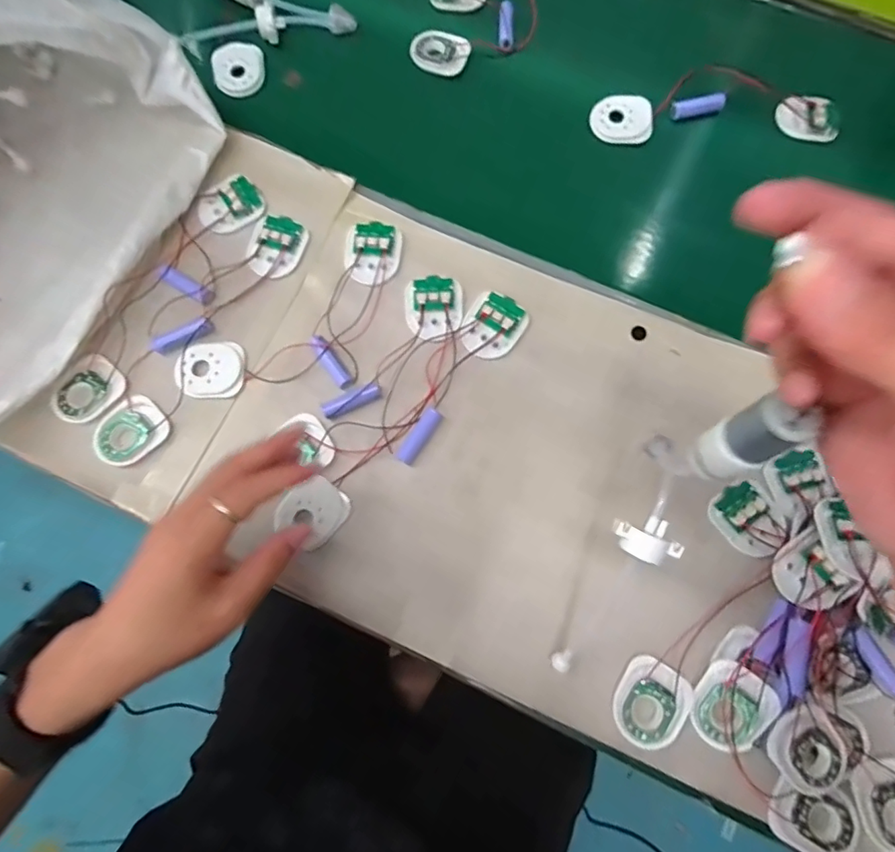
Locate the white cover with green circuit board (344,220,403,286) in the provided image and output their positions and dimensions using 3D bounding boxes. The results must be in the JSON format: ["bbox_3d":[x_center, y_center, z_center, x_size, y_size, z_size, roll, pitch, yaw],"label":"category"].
[{"bbox_3d":[-0.065,-0.150,0.457,0.049,0.011,0.057,7,75,2],"label":"white cover with green circuit board"}]

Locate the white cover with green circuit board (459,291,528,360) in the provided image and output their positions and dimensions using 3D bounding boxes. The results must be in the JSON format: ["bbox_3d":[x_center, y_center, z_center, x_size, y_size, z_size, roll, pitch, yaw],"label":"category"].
[{"bbox_3d":[0.038,-0.084,0.440,0.048,0.011,0.057,34,78,9],"label":"white cover with green circuit board"}]

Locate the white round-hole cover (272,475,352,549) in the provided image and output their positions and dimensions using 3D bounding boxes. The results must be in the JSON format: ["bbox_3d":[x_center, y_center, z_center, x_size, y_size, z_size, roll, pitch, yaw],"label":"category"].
[{"bbox_3d":[-0.105,0.067,0.411,0.047,0.005,0.050,0,75,0],"label":"white round-hole cover"}]

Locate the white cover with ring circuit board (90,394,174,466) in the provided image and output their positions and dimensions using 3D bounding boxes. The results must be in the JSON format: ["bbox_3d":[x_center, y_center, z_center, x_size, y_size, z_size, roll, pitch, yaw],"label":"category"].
[{"bbox_3d":[-0.258,0.004,0.422,0.050,0.005,0.060,40,79,10],"label":"white cover with ring circuit board"}]

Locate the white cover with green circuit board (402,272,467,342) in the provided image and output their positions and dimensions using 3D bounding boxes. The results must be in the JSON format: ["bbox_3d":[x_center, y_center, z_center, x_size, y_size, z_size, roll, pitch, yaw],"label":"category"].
[{"bbox_3d":[-0.011,-0.102,0.443,0.050,0.008,0.061,-3,75,0],"label":"white cover with green circuit board"}]

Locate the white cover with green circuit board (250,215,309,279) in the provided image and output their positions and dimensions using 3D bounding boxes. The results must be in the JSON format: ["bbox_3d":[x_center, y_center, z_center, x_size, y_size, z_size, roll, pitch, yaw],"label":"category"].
[{"bbox_3d":[-0.149,-0.158,0.462,0.042,0.007,0.057,16,76,4],"label":"white cover with green circuit board"}]

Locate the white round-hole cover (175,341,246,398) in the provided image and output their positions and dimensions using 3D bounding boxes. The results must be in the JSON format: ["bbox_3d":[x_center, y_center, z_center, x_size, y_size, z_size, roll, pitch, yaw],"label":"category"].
[{"bbox_3d":[-0.195,-0.047,0.430,0.052,0.010,0.045,-10,75,-2],"label":"white round-hole cover"}]

